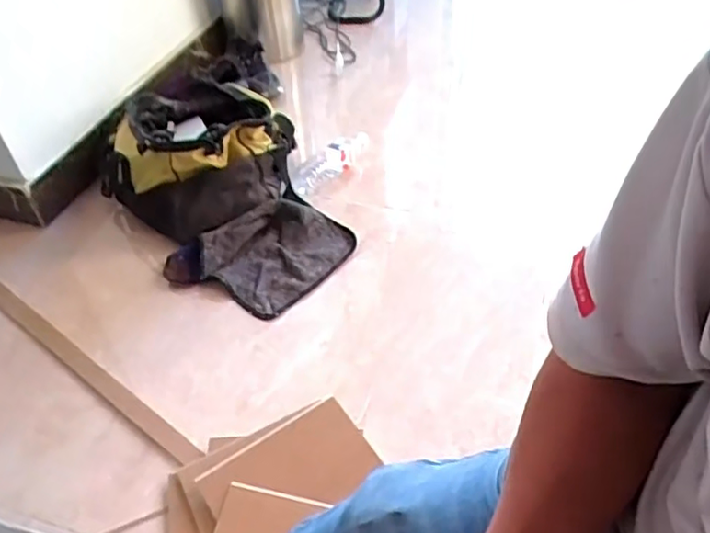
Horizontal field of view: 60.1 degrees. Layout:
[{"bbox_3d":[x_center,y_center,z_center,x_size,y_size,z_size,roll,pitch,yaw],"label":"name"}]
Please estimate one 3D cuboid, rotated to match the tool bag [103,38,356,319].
[{"bbox_3d":[-0.281,-0.176,1.245,0.381,0.220,0.614,-20,47,-18],"label":"tool bag"}]

